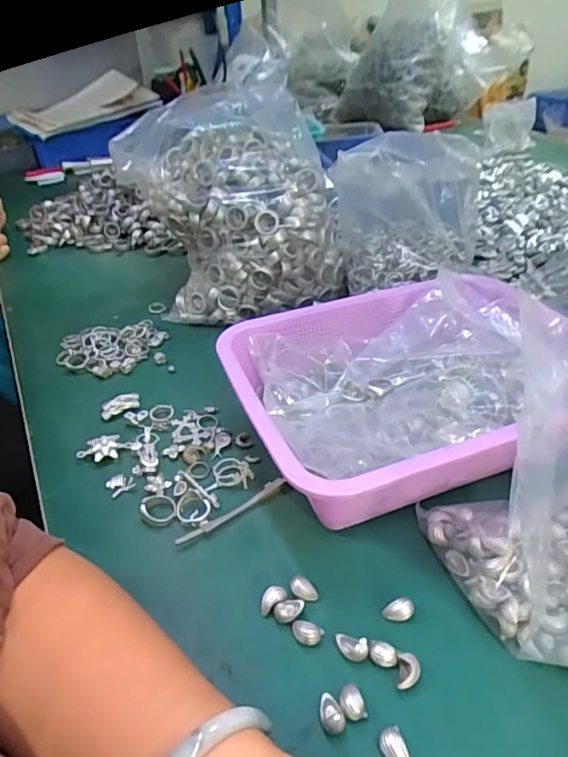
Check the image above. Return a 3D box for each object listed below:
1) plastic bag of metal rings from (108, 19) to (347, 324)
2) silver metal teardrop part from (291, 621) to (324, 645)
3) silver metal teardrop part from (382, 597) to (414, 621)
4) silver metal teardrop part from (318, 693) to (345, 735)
[{"bbox_3d":[-0.059,-0.217,0.605,0.224,0.263,0.167,-10,38,-9],"label":"plastic bag of metal rings"},{"bbox_3d":[0.014,0.157,0.327,0.019,0.011,0.012,9,39,15],"label":"silver metal teardrop part"},{"bbox_3d":[0.073,0.148,0.336,0.019,0.011,0.011,0,38,4],"label":"silver metal teardrop part"},{"bbox_3d":[0.026,0.184,0.290,0.013,0.009,0.020,-7,38,-5],"label":"silver metal teardrop part"}]

